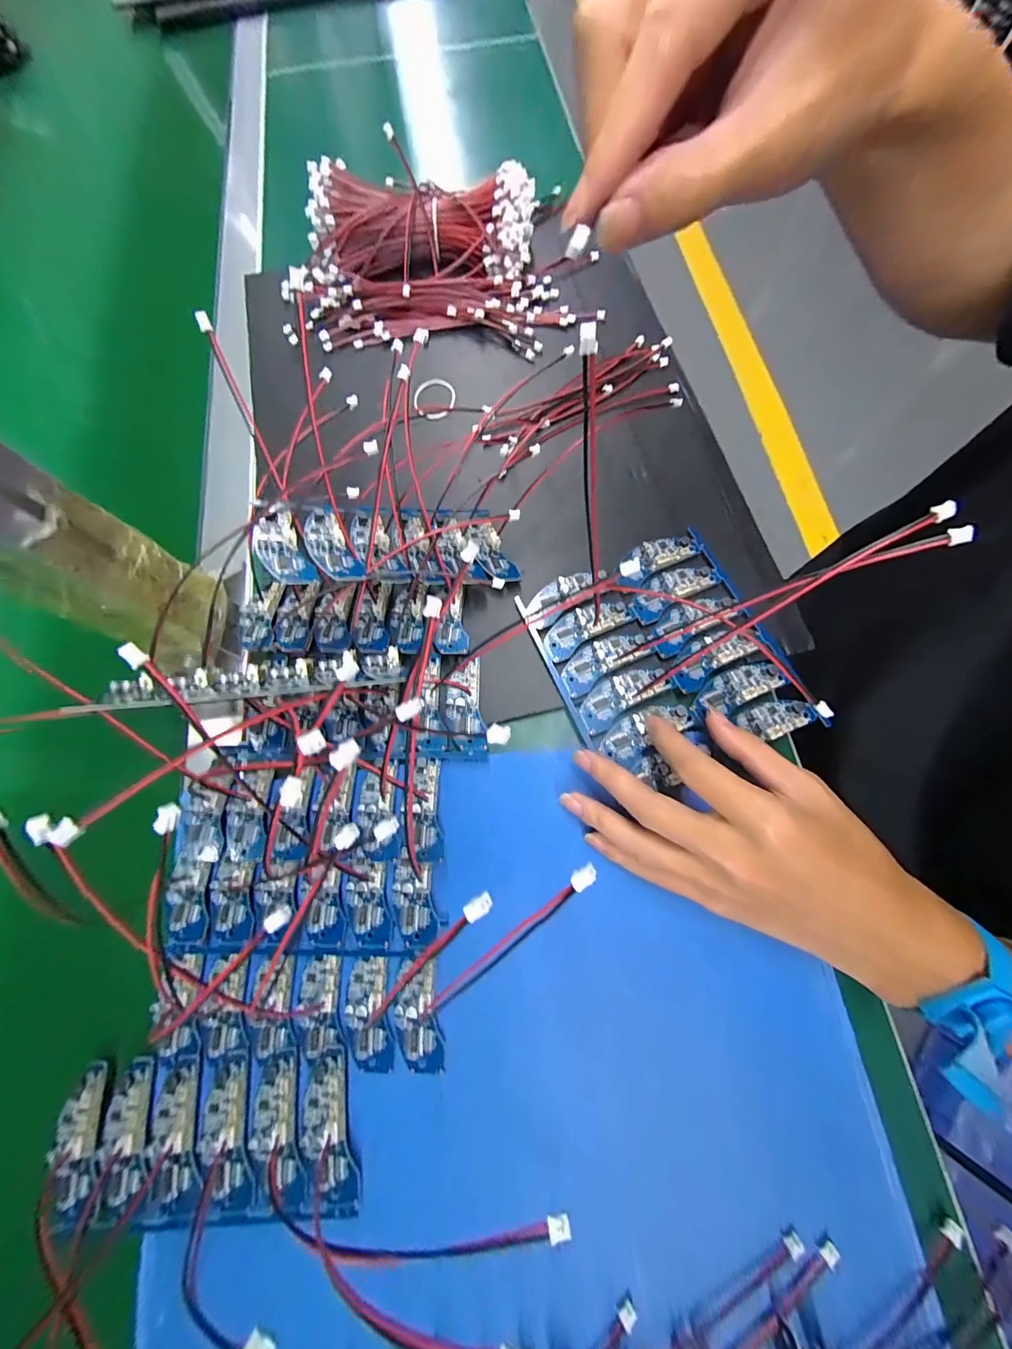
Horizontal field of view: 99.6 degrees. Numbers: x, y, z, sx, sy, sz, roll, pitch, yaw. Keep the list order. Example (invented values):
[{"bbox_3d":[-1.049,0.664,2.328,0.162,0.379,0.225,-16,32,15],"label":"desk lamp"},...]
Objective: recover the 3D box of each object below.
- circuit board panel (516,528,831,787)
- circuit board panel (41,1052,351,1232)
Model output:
[{"bbox_3d":[0.101,-0.015,0.277,0.126,0.015,0.145,-22,76,-5],"label":"circuit board panel"},{"bbox_3d":[-0.152,0.233,0.212,0.154,0.017,0.066,-8,77,3],"label":"circuit board panel"}]

